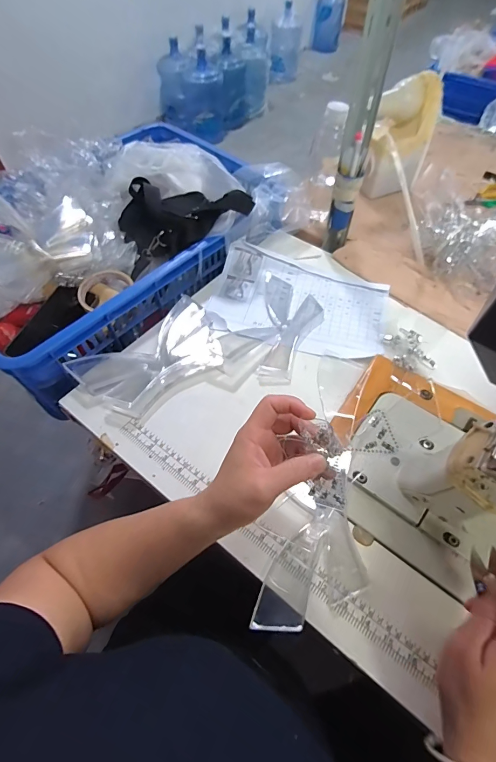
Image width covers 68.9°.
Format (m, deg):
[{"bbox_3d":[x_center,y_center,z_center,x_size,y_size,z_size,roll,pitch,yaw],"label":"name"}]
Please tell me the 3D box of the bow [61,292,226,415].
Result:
[{"bbox_3d":[-0.138,-0.037,0.544,0.214,0.021,0.129,-37,65,-21],"label":"bow"}]

